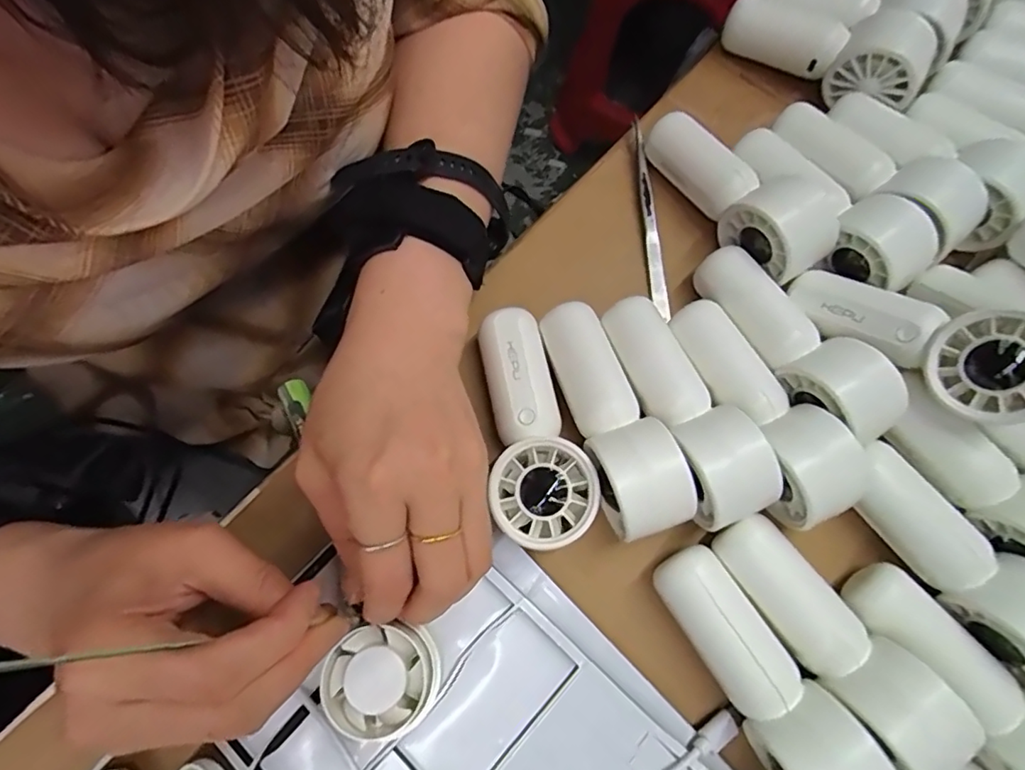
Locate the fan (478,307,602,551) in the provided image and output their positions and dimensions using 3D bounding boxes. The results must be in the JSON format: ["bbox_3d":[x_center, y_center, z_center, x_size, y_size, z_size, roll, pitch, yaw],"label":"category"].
[{"bbox_3d":[0.006,0.019,0.253,0.042,0.029,0.106,-14,75,-6],"label":"fan"}]

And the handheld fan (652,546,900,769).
[{"bbox_3d":[0.100,0.120,0.226,0.032,0.044,0.107,-30,64,-9],"label":"handheld fan"}]

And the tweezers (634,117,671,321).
[{"bbox_3d":[0.075,-0.092,0.302,0.009,0.008,0.118,-5,75,-3],"label":"tweezers"}]

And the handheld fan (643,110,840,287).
[{"bbox_3d":[0.116,-0.103,0.286,0.036,0.045,0.109,-33,78,-10],"label":"handheld fan"}]

